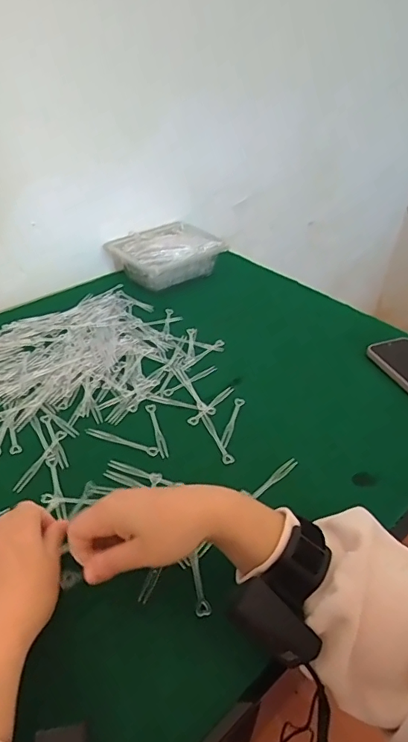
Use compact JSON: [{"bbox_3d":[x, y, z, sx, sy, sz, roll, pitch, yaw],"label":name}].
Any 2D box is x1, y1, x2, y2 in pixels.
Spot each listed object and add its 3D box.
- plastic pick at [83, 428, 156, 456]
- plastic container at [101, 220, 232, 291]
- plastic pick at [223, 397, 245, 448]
[{"bbox_3d":[-0.092,0.078,0.553,0.088,0.004,0.013,15,39,16],"label":"plastic pick"},{"bbox_3d":[-0.065,-0.201,0.856,0.170,0.067,0.136,-29,47,-34],"label":"plastic container"},{"bbox_3d":[0.033,0.058,0.585,0.011,0.004,0.083,13,38,14],"label":"plastic pick"}]

